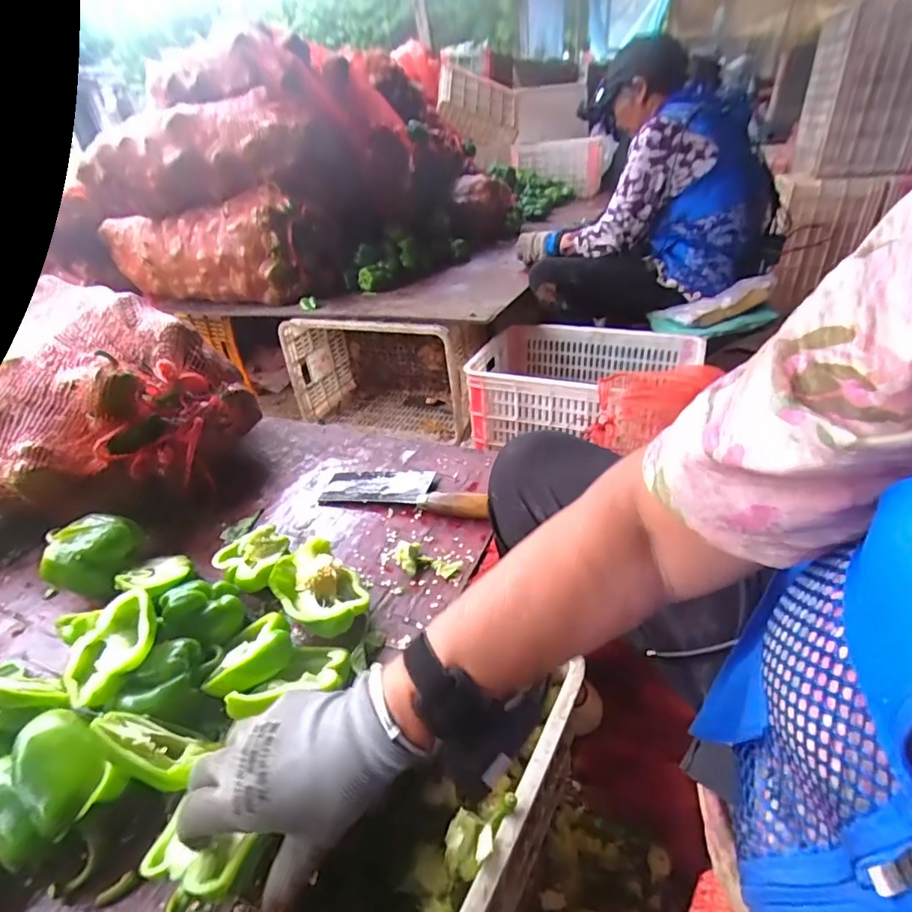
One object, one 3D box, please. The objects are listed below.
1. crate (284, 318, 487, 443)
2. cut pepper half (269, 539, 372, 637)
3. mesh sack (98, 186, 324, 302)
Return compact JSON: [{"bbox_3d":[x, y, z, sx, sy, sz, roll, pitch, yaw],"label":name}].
[{"bbox_3d":[-0.188,-0.276,1.537,0.548,0.347,0.305,9,36,21],"label":"crate"},{"bbox_3d":[-0.135,0.140,0.516,0.078,0.060,0.094,-27,39,-28],"label":"cut pepper half"},{"bbox_3d":[-0.770,-0.652,1.598,0.740,0.257,0.274,16,39,28],"label":"mesh sack"}]

